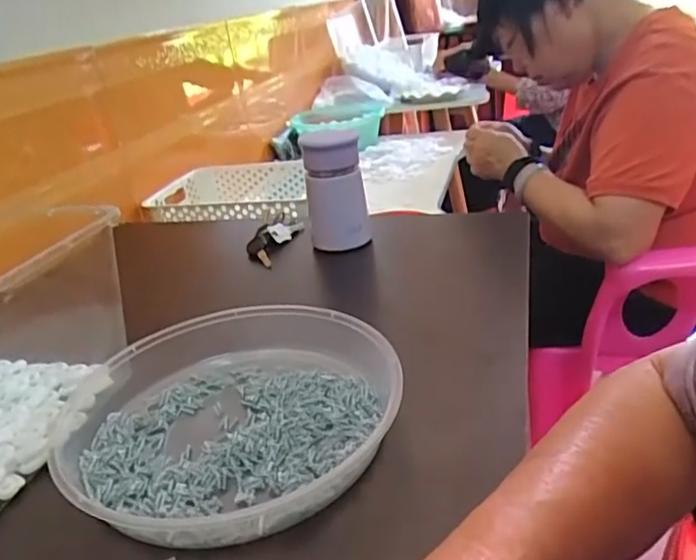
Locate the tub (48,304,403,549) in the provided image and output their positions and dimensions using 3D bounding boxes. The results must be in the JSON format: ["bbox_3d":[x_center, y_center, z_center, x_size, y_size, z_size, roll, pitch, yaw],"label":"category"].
[{"bbox_3d":[-0.085,0.089,0.437,0.223,0.038,0.229,-6,25,3],"label":"tub"}]

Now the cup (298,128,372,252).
[{"bbox_3d":[-0.015,-0.106,0.711,0.068,0.143,0.064,-6,25,3],"label":"cup"}]

